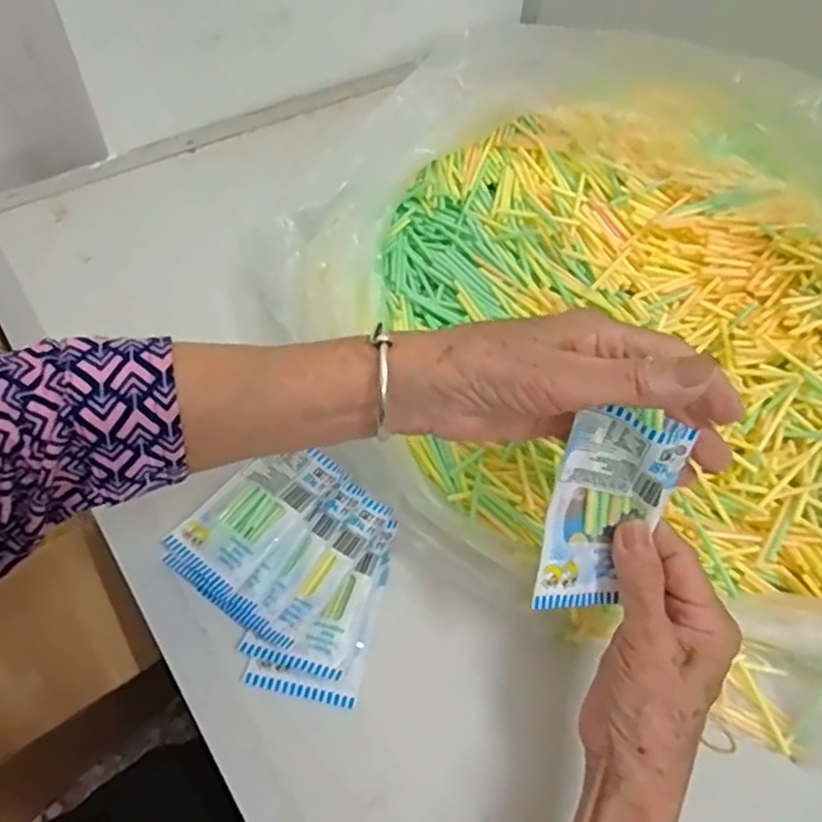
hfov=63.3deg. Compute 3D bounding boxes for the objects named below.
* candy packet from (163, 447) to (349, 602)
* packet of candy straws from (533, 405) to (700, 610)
[{"bbox_3d":[-0.097,0.061,0.420,0.062,0.009,0.104,32,64,28],"label":"candy packet"},{"bbox_3d":[0.090,0.049,0.315,0.051,0.098,0.021,16,16,-9],"label":"packet of candy straws"}]

